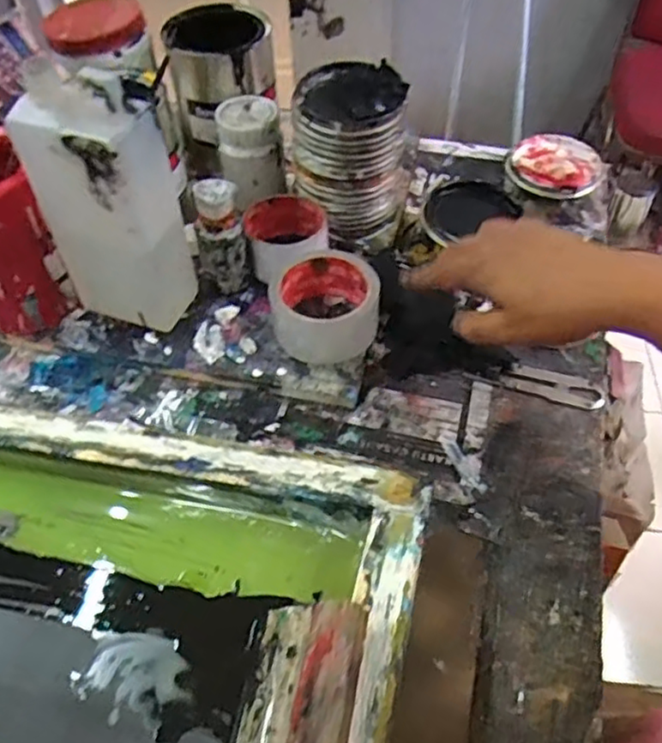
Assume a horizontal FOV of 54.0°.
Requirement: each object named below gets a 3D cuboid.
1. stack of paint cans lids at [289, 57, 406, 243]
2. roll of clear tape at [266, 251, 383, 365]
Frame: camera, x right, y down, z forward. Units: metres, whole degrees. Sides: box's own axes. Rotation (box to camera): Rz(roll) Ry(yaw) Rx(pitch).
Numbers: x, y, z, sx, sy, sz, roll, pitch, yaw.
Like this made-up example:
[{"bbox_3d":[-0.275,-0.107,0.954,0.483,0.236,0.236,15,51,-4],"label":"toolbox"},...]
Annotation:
[{"bbox_3d":[0.018,-0.212,0.627,0.101,0.145,0.092,7,52,7],"label":"stack of paint cans lids"},{"bbox_3d":[-0.007,-0.054,0.575,0.087,0.067,0.085,20,55,17],"label":"roll of clear tape"}]

